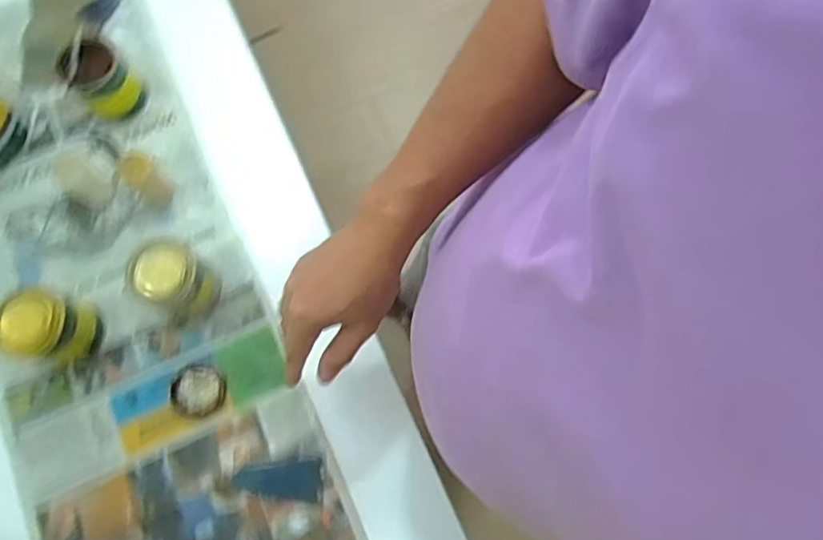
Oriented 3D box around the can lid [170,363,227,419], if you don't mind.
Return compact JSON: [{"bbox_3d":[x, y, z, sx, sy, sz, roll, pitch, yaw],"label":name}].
[{"bbox_3d":[-0.236,0.133,0.587,0.055,0.012,0.056,0,74,0],"label":"can lid"}]

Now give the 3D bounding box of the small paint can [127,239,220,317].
[{"bbox_3d":[-0.258,0.011,0.575,0.072,0.080,0.069,0,74,0],"label":"small paint can"}]

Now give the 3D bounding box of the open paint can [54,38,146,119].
[{"bbox_3d":[-0.378,-0.235,0.643,0.068,0.074,0.068,0,74,0],"label":"open paint can"}]

